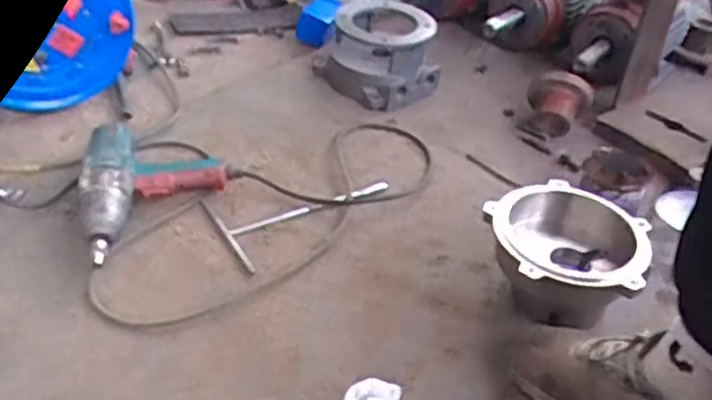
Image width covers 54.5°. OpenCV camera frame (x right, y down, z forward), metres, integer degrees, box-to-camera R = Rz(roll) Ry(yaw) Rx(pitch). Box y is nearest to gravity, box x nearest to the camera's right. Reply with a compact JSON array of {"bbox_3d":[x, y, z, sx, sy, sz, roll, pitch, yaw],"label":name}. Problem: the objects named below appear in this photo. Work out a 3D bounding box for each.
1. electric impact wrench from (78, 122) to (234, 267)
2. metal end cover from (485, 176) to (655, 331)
[{"bbox_3d":[-0.297,-0.022,1.033,0.206,0.073,0.297,-1,39,-9],"label":"electric impact wrench"},{"bbox_3d":[0.275,0.086,0.957,0.211,0.136,0.201,12,39,8],"label":"metal end cover"}]

